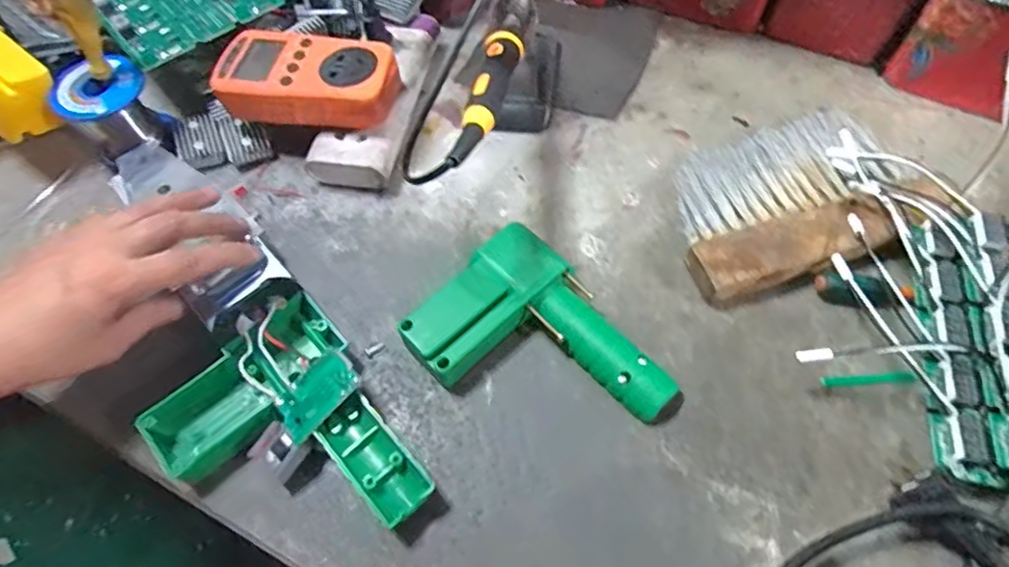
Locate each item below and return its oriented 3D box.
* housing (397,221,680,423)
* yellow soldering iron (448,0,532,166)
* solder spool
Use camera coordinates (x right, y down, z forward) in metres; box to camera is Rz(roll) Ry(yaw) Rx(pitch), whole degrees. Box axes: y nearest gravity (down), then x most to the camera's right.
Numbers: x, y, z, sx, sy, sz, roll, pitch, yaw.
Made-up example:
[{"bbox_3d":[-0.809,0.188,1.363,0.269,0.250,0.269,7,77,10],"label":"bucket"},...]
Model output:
[{"bbox_3d":[0.023,0.043,0.359,0.147,0.031,0.110,40,70,21],"label":"housing"},{"bbox_3d":[-0.005,-0.134,0.365,0.023,0.026,0.205,7,46,6],"label":"yellow soldering iron"},{"bbox_3d":[-0.290,-0.127,0.432,0.061,0.058,0.059,-35,65,-16],"label":"solder spool"}]

